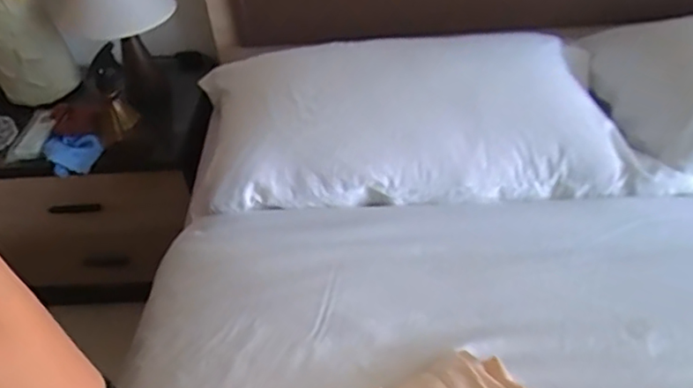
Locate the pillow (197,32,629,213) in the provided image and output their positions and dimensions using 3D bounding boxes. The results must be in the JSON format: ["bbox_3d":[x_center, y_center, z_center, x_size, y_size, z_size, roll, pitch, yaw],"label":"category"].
[{"bbox_3d":[0.075,-0.159,1.001,0.661,0.128,0.423,-6,42,-2],"label":"pillow"}]

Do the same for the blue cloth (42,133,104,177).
[{"bbox_3d":[-0.555,-0.079,1.178,0.122,0.049,0.071,-1,42,3],"label":"blue cloth"}]

